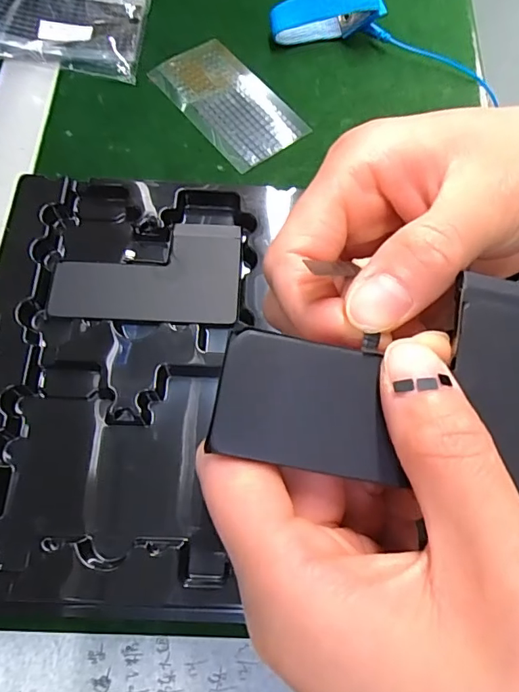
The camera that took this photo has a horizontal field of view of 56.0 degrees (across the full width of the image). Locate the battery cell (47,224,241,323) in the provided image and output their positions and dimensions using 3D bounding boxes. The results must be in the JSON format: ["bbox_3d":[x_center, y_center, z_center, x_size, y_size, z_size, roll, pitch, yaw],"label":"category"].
[{"bbox_3d":[-0.059,-0.039,0.256,0.095,0.005,0.056,1,68,-2],"label":"battery cell"}]

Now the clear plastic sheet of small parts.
[{"bbox_3d":[-0.022,-0.166,0.330,0.057,0.010,0.105,-36,74,-15],"label":"clear plastic sheet of small parts"}]

